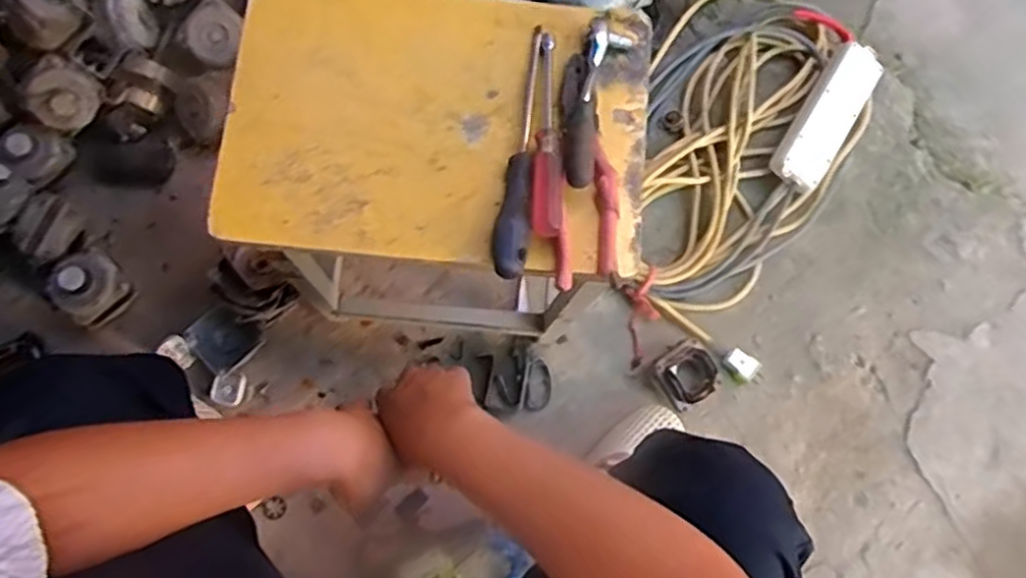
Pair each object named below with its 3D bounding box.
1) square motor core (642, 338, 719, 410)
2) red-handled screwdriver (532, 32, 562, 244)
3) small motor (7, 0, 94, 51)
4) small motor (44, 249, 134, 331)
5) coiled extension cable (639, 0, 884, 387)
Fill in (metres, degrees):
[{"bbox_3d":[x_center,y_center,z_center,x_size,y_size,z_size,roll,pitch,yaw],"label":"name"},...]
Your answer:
[{"bbox_3d":[0.242,0.120,0.974,0.087,0.032,0.082,-33,81,-9],"label":"square motor core"},{"bbox_3d":[0.028,-0.125,0.554,0.024,0.024,0.176,0,72,-1],"label":"red-handled screwdriver"},{"bbox_3d":[-0.581,-0.344,0.862,0.090,0.057,0.073,-43,83,-10],"label":"small motor"},{"bbox_3d":[-0.547,-0.002,0.906,0.075,0.100,0.076,1,78,-3],"label":"small motor"},{"bbox_3d":[0.330,-0.197,1.058,0.331,0.088,0.570,29,78,4],"label":"coiled extension cable"}]

